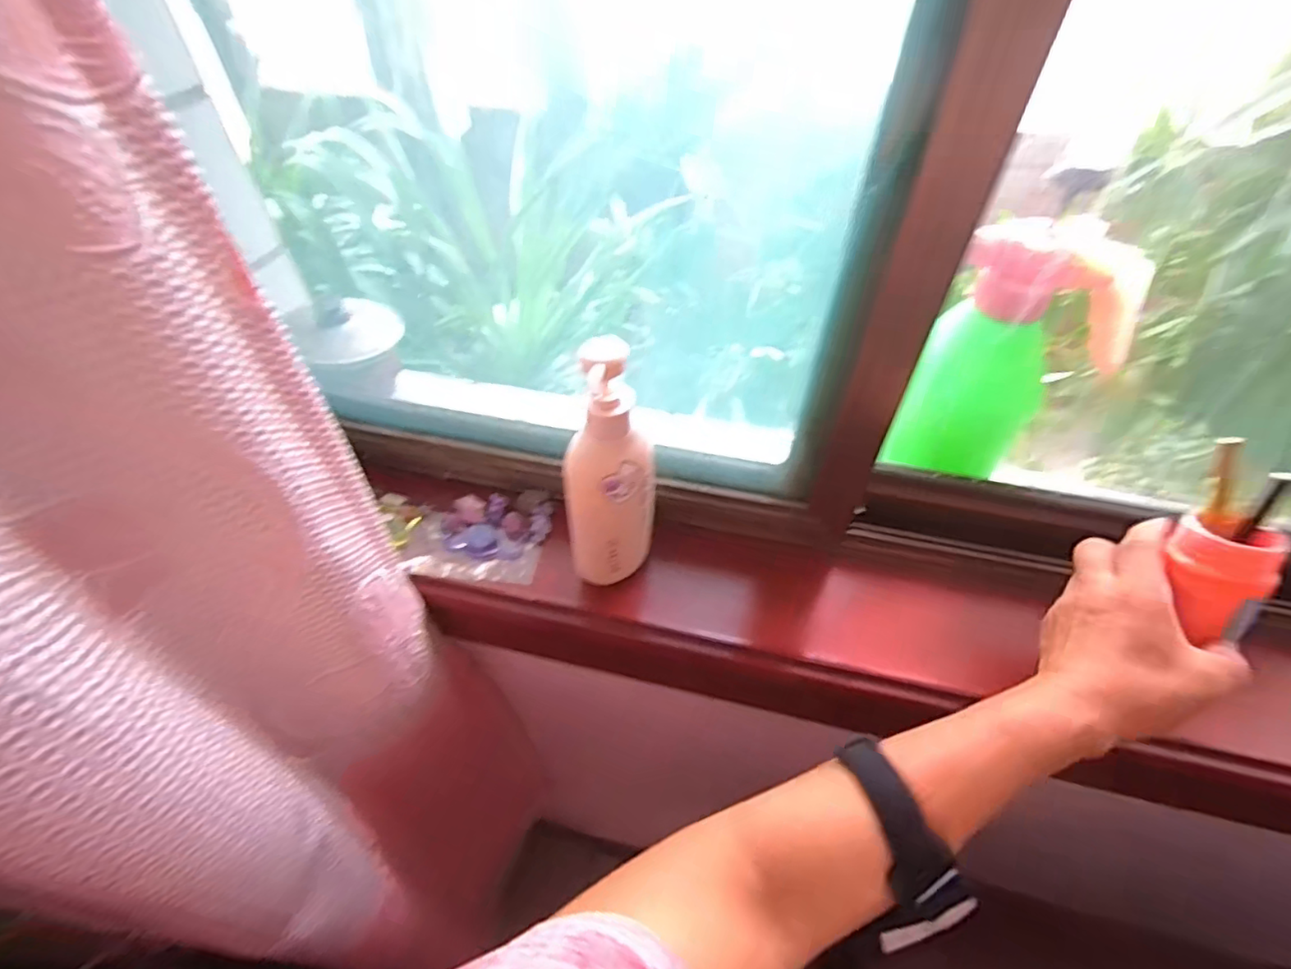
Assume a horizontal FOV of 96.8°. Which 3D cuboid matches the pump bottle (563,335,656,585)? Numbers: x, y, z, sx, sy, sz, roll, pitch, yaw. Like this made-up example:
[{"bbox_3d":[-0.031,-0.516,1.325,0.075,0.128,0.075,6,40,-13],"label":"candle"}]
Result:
[{"bbox_3d":[-0.023,0.005,0.385,0.060,0.212,0.046,2,49,2],"label":"pump bottle"}]

